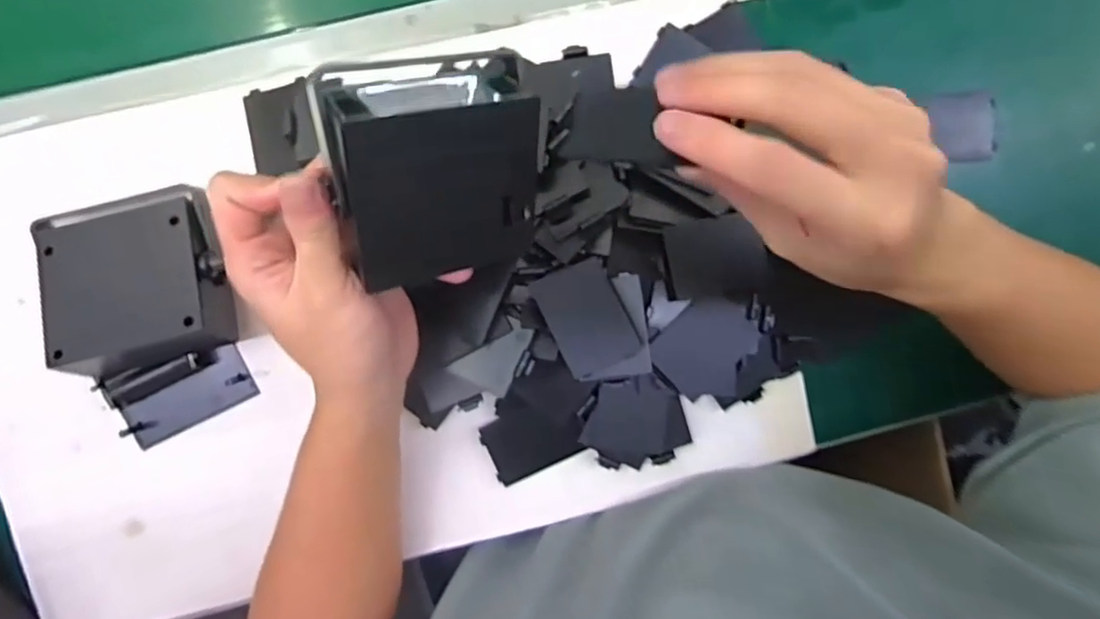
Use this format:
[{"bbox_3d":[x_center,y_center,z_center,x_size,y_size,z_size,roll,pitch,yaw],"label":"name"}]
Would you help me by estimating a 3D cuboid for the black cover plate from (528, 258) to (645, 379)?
[{"bbox_3d":[0.023,0.004,0.369,0.051,0.006,0.060,-25,89,-20],"label":"black cover plate"}]

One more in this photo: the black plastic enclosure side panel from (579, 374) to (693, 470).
[{"bbox_3d":[0.055,0.071,0.399,0.066,0.012,0.058,-8,96,-3],"label":"black plastic enclosure side panel"}]

